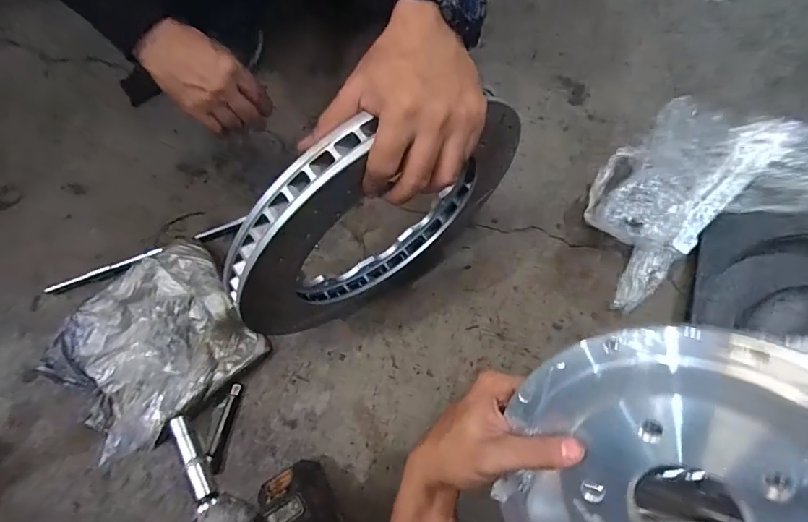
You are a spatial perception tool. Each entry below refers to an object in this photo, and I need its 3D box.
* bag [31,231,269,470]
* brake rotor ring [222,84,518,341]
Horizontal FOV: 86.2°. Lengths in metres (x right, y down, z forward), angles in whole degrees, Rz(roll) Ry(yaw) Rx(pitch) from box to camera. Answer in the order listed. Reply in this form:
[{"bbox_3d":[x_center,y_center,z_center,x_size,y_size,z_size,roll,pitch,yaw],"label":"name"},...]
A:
[{"bbox_3d":[-0.374,0.122,0.640,0.246,0.073,0.281,42,78,15],"label":"bag"},{"bbox_3d":[-0.018,-0.039,0.511,0.355,0.369,0.035,-35,73,-9],"label":"brake rotor ring"}]

